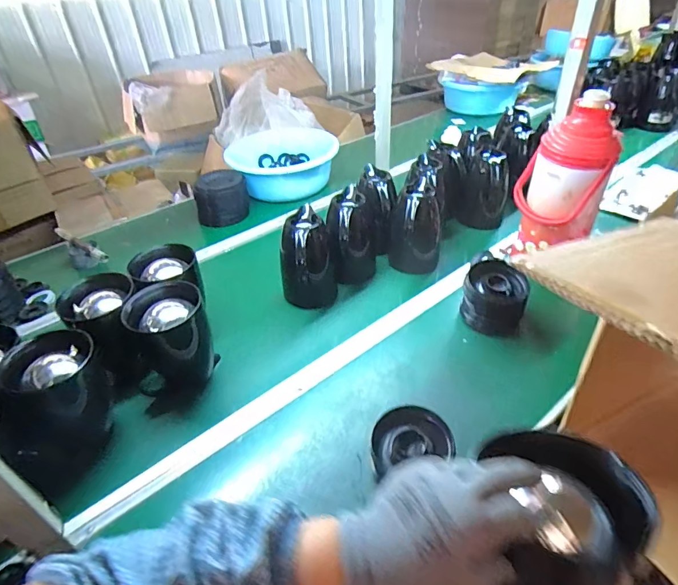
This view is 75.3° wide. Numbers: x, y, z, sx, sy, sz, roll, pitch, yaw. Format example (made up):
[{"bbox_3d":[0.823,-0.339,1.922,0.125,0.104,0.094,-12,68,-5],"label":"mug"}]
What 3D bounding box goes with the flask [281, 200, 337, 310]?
[{"bbox_3d":[-0.069,-0.062,0.981,0.118,0.206,0.103,-30,44,-30],"label":"flask"}]

